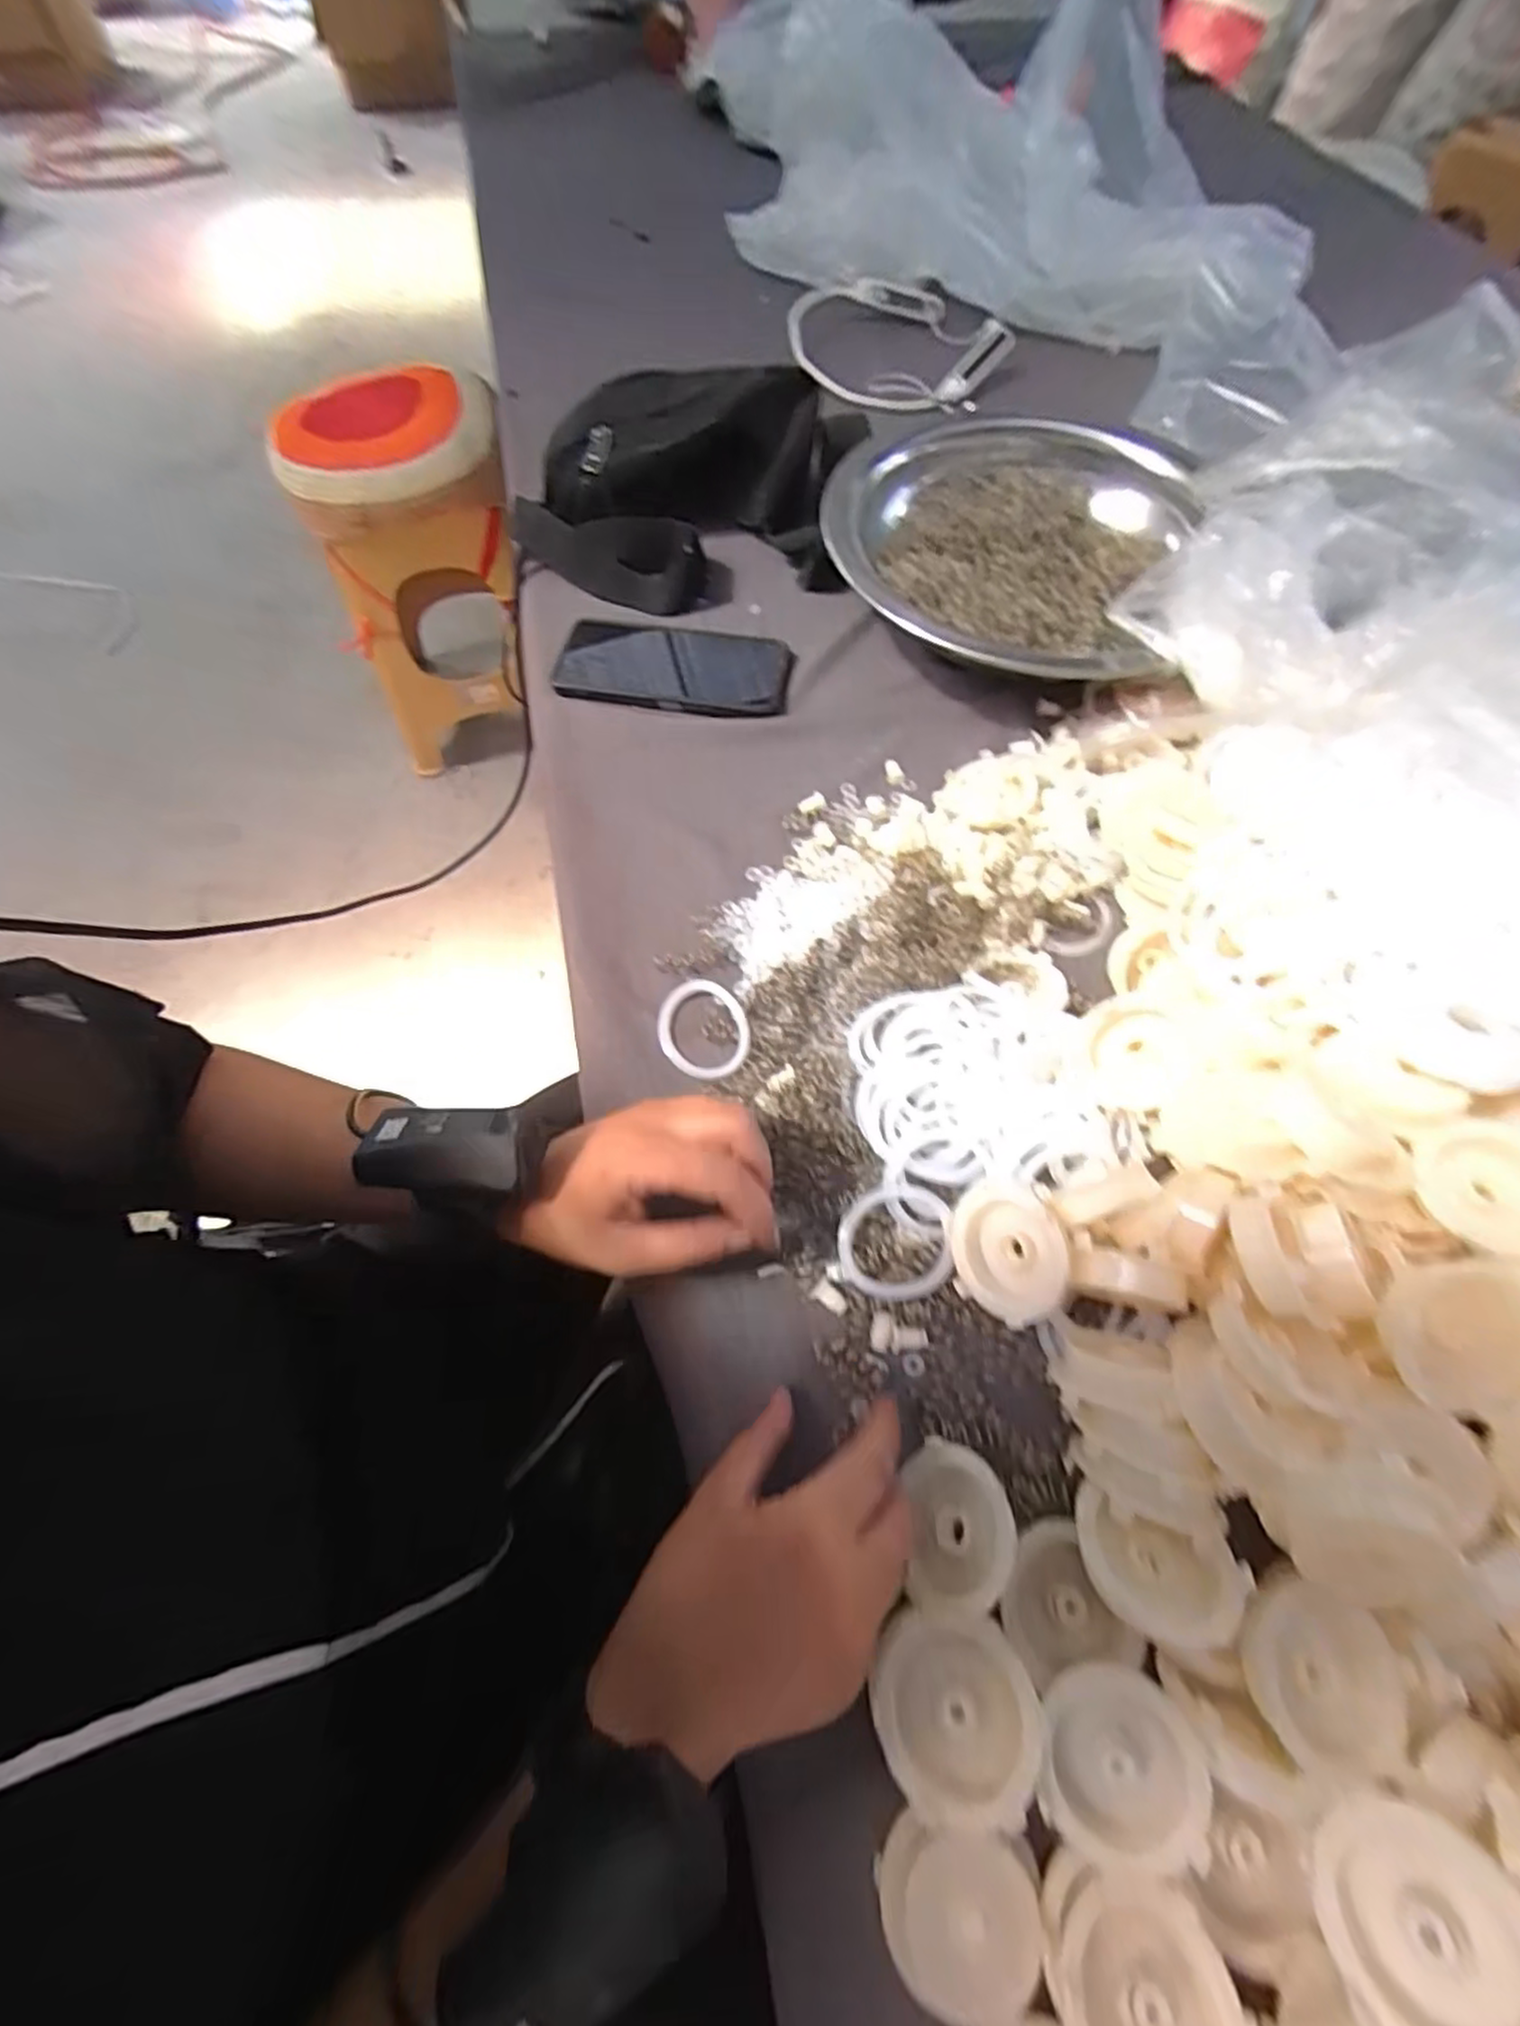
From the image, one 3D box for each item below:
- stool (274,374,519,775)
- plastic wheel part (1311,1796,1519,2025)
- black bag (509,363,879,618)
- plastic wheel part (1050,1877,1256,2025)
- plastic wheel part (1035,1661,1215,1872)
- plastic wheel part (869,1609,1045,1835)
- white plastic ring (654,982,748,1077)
[{"bbox_3d":[-0.536,-0.727,1.205,0.318,0.474,0.290,-16,65,-8],"label":"stool"},{"bbox_3d":[0.192,0.264,0.205,0.051,0.009,0.051,-33,28,20],"label":"plastic wheel part"},{"bbox_3d":[-0.055,-0.423,0.559,0.249,0.084,0.191,2,64,1],"label":"black bag"},{"bbox_3d":[0.117,0.301,0.214,0.051,0.014,0.052,-30,68,-14],"label":"plastic wheel part"},{"bbox_3d":[0.120,0.251,0.238,0.052,0.013,0.052,0,64,-1],"label":"plastic wheel part"},{"bbox_3d":[0.067,0.243,0.246,0.055,0.011,0.055,-5,58,9],"label":"plastic wheel part"},{"bbox_3d":[-0.032,0.008,0.395,0.052,0.008,0.052,0,64,-1],"label":"white plastic ring"}]

